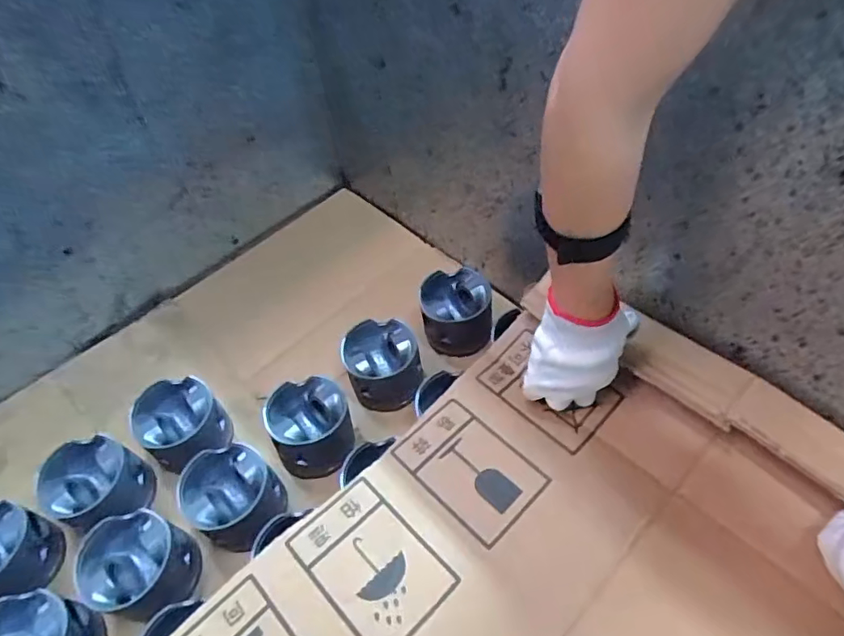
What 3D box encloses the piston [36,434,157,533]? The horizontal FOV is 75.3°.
[{"bbox_3d":[-0.343,0.178,0.579,0.080,0.074,0.083,-2,53,2],"label":"piston"}]

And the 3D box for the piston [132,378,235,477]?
[{"bbox_3d":[-0.271,0.125,0.627,0.085,0.081,0.085,-2,53,2],"label":"piston"}]

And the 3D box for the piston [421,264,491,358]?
[{"bbox_3d":[0.043,-0.004,0.704,0.088,0.075,0.093,-1,53,3],"label":"piston"}]

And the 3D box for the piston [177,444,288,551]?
[{"bbox_3d":[-0.197,0.190,0.576,0.084,0.084,0.084,-2,53,2],"label":"piston"}]

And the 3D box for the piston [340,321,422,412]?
[{"bbox_3d":[-0.046,0.055,0.663,0.091,0.061,0.097,-13,54,-6],"label":"piston"}]

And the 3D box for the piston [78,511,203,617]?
[{"bbox_3d":[-0.275,0.244,0.535,0.089,0.066,0.085,-2,53,2],"label":"piston"}]

